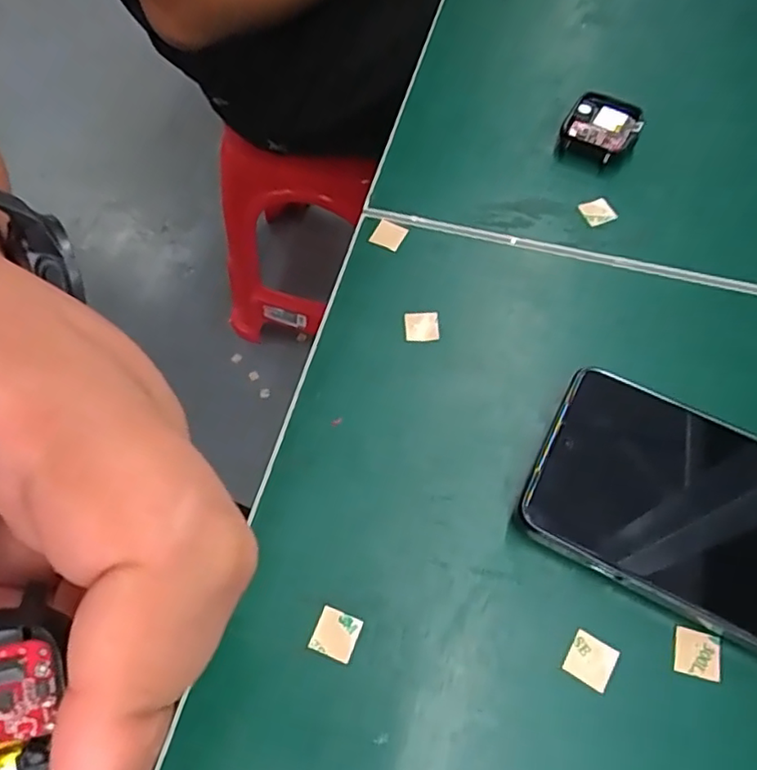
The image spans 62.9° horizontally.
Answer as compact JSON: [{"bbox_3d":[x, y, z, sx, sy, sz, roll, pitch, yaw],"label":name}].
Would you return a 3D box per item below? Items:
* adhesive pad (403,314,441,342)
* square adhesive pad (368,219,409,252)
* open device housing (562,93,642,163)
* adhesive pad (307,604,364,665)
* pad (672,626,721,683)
[{"bbox_3d":[0.020,-0.027,0.284,0.015,0.004,0.014,-2,61,-1],"label":"adhesive pad"},{"bbox_3d":[0.005,-0.075,0.313,0.015,0.005,0.015,25,64,13],"label":"square adhesive pad"},{"bbox_3d":[0.122,-0.141,0.338,0.036,0.012,0.041,30,65,16],"label":"open device housing"},{"bbox_3d":[-0.015,0.089,0.221,0.015,0.004,0.015,19,63,10],"label":"adhesive pad"},{"bbox_3d":[0.112,0.094,0.217,0.016,0.004,0.015,13,62,7],"label":"pad"}]

